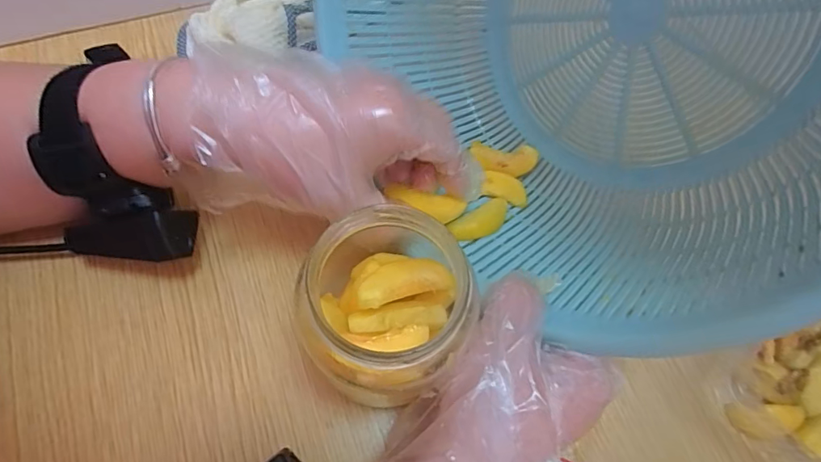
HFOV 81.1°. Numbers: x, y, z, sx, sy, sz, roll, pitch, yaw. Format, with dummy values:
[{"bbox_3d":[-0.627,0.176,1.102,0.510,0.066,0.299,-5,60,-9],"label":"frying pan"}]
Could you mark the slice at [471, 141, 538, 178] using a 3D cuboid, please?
[{"bbox_3d":[0.066,-0.050,0.341,0.046,0.017,0.018,12,66,3],"label":"slice"}]

